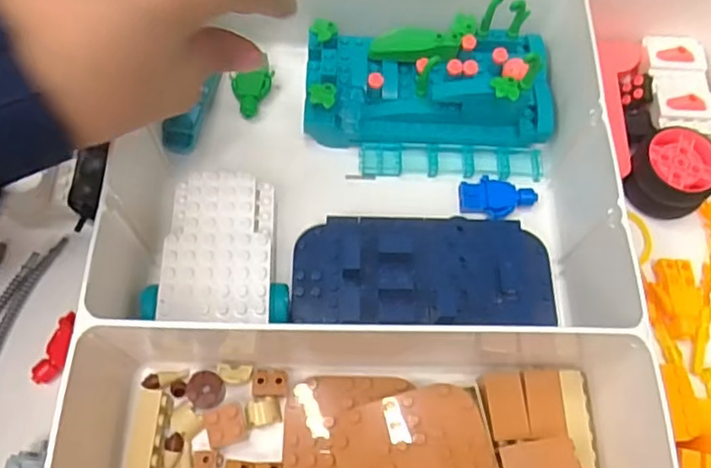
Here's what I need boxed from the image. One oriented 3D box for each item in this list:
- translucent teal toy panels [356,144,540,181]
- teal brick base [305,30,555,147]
[{"bbox_3d":[0.051,-0.038,0.322,0.096,0.012,0.018,1,67,-3],"label":"translucent teal toy panels"},{"bbox_3d":[0.039,-0.080,0.309,0.129,0.051,0.056,1,67,-3],"label":"teal brick base"}]

